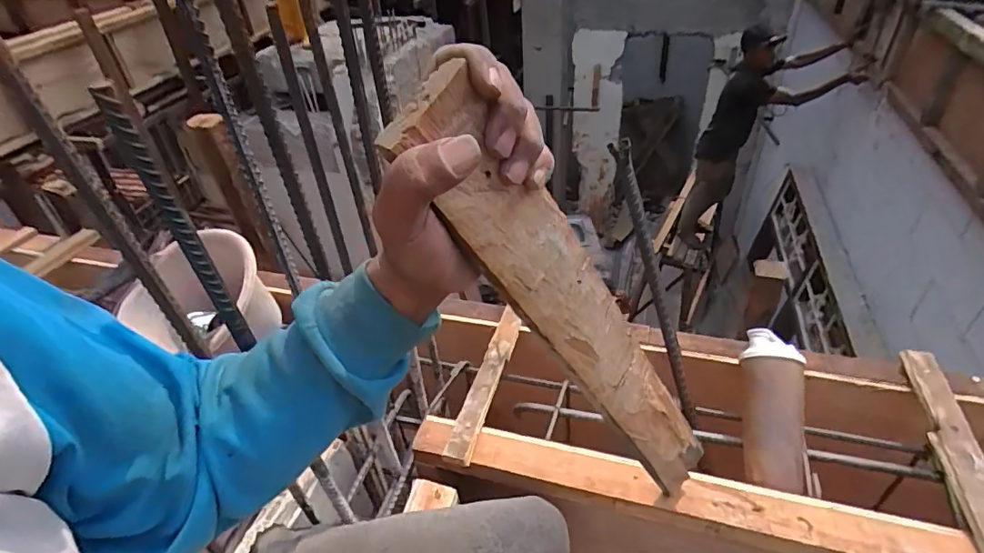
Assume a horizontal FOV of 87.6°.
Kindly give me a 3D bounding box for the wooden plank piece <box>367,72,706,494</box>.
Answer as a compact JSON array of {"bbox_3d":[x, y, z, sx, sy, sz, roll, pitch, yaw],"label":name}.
[{"bbox_3d":[0.093,0.069,0.406,0.059,0.512,0.024,-37,42,4],"label":"wooden plank piece"}]

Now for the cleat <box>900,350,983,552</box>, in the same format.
[{"bbox_3d":[0.584,0.217,0.643,0.052,0.024,0.327,7,40,14],"label":"cleat"}]

